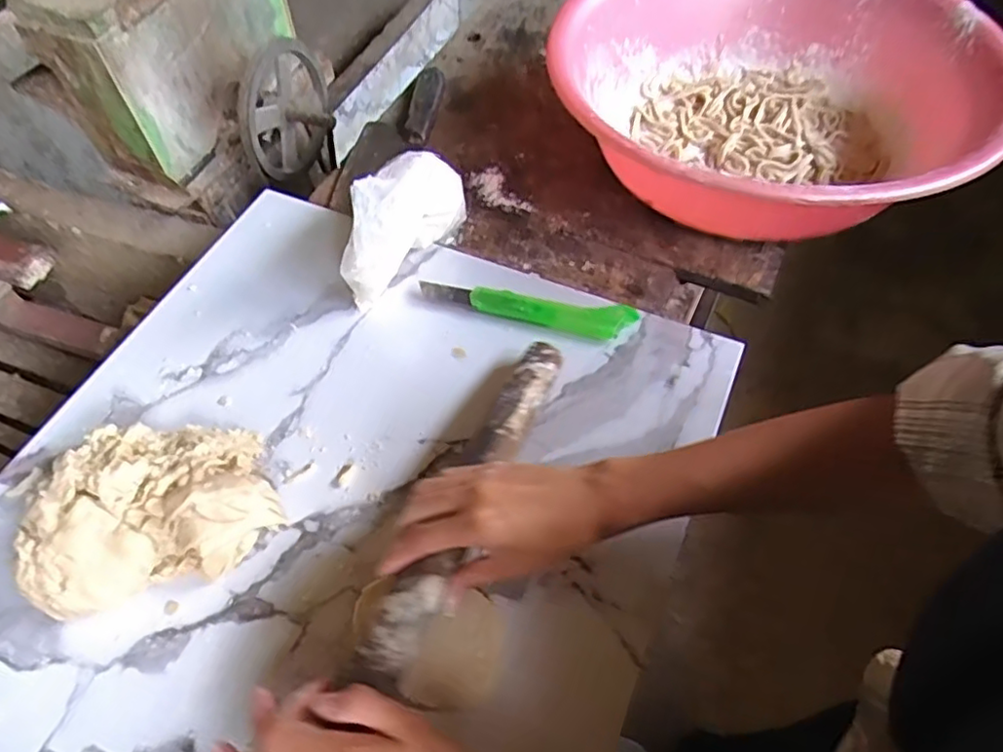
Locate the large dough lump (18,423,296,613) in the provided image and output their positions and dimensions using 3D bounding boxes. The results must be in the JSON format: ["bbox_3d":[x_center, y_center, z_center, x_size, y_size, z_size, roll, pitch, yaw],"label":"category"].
[{"bbox_3d":[-0.244,0.087,0.450,0.162,0.062,0.126,-12,56,-8],"label":"large dough lump"}]

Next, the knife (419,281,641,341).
[{"bbox_3d":[0.021,-0.057,0.556,0.188,0.020,0.032,10,56,6],"label":"knife"}]

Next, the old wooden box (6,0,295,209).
[{"bbox_3d":[-0.472,-0.478,0.927,0.162,0.255,0.360,15,57,10],"label":"old wooden box"}]

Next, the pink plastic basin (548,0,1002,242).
[{"bbox_3d":[0.260,-0.272,0.628,0.409,0.132,0.390,0,55,0],"label":"pink plastic basin"}]

